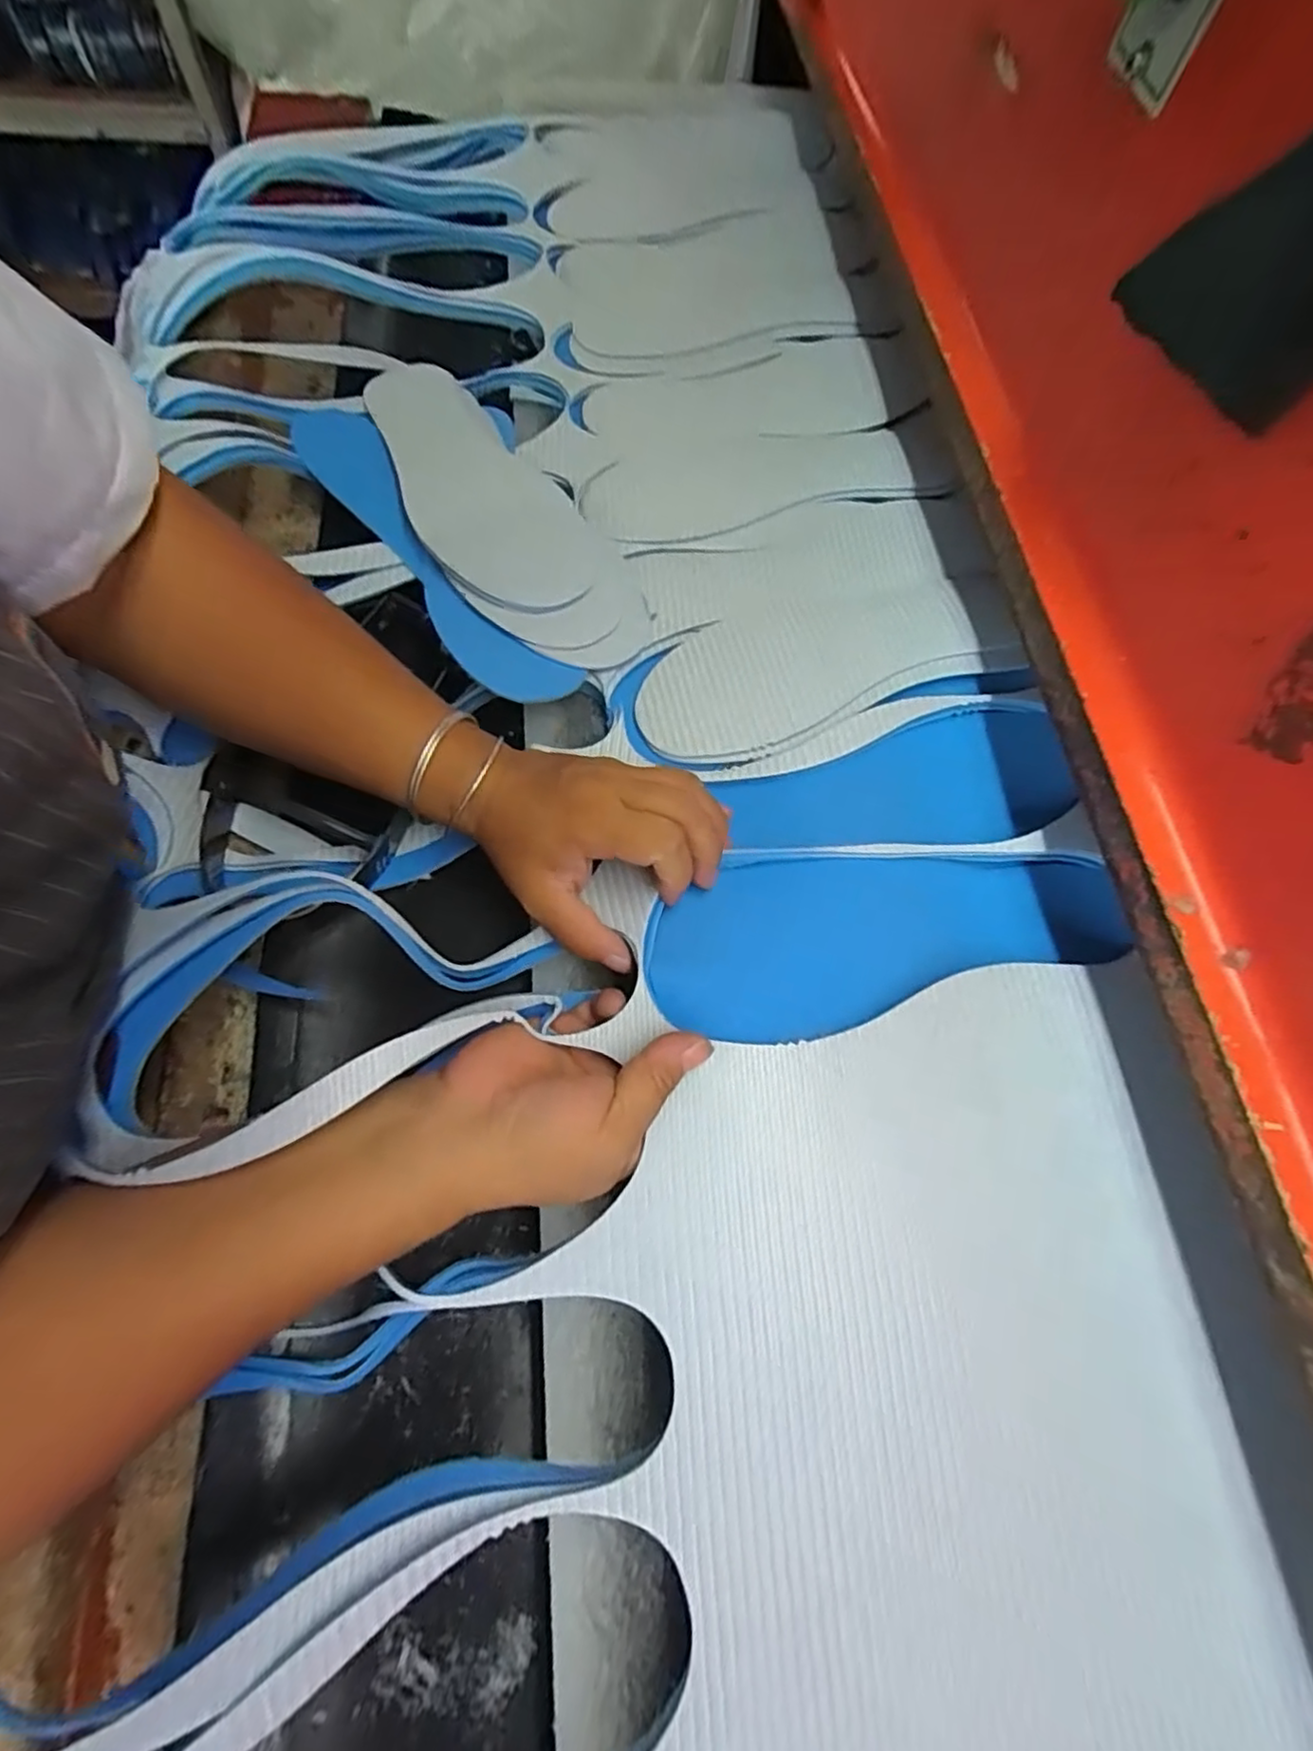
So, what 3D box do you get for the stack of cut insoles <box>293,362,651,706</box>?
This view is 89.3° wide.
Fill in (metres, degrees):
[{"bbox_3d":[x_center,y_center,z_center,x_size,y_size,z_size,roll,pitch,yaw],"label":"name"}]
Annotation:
[{"bbox_3d":[-0.124,-0.240,0.444,0.132,0.028,0.303,-34,75,-17],"label":"stack of cut insoles"}]

